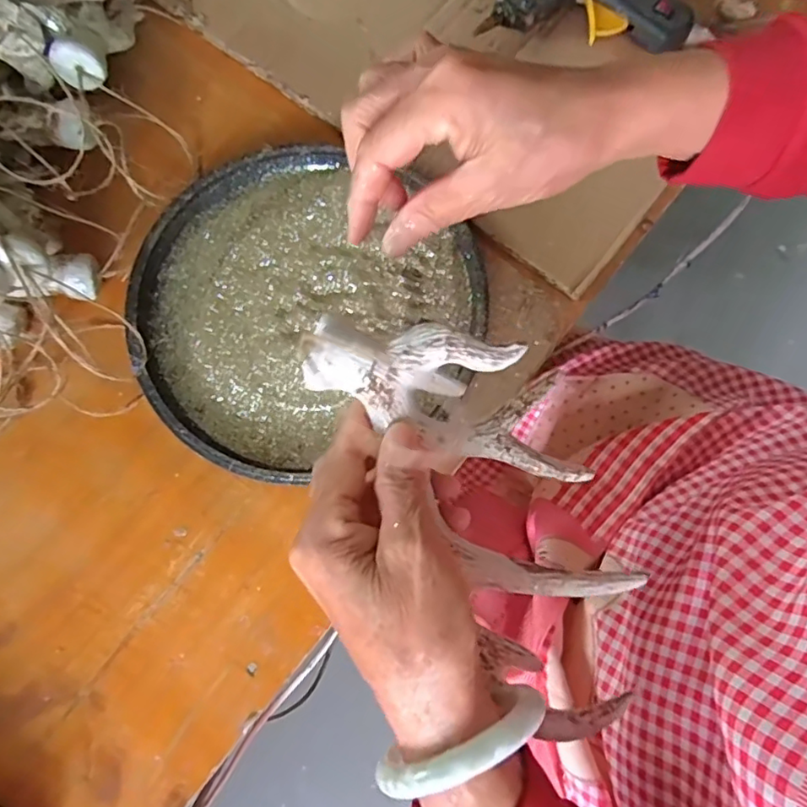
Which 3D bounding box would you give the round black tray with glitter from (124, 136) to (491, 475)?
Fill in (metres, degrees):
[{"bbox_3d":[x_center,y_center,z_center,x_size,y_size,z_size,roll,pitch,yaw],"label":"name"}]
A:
[{"bbox_3d":[-0.075,-0.064,0.381,0.211,0.021,0.213,0,76,1],"label":"round black tray with glitter"}]

